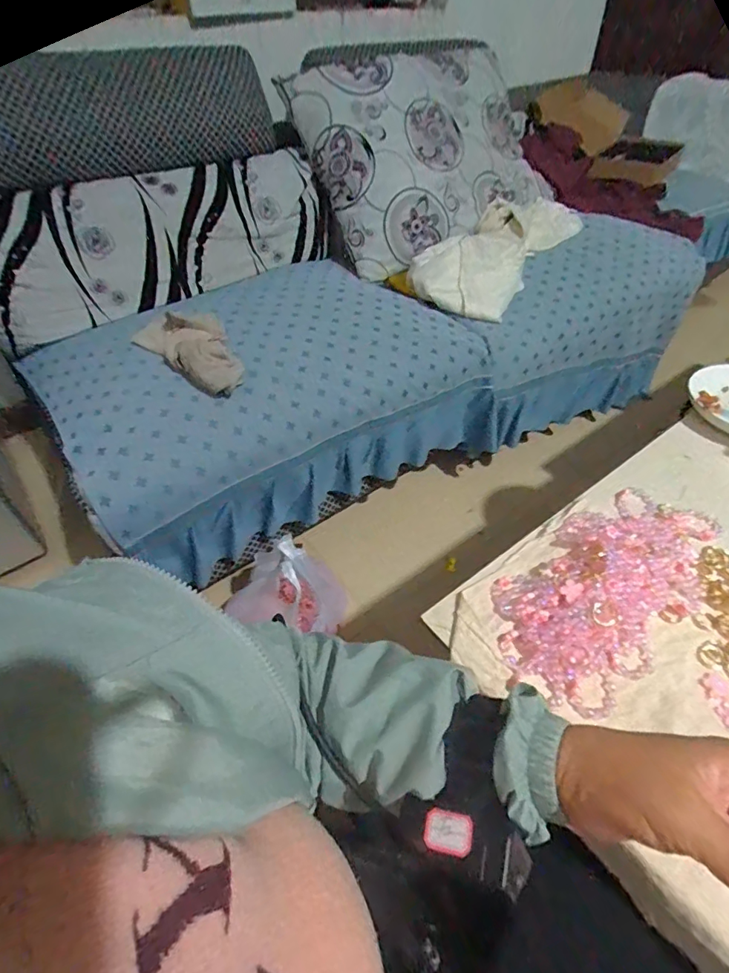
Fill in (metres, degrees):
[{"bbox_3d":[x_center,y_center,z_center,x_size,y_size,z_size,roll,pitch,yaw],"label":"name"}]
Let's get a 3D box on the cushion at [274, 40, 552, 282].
[{"bbox_3d":[0.180,-1.006,1.365,0.741,0.594,0.146,-34,13,-22],"label":"cushion"}]

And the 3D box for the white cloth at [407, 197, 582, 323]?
[{"bbox_3d":[0.370,-0.661,1.301,0.270,0.062,0.571,39,67,4],"label":"white cloth"}]

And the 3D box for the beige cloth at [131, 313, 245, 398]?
[{"bbox_3d":[-0.344,-0.256,0.933,0.171,0.083,0.232,-19,48,-17],"label":"beige cloth"}]

